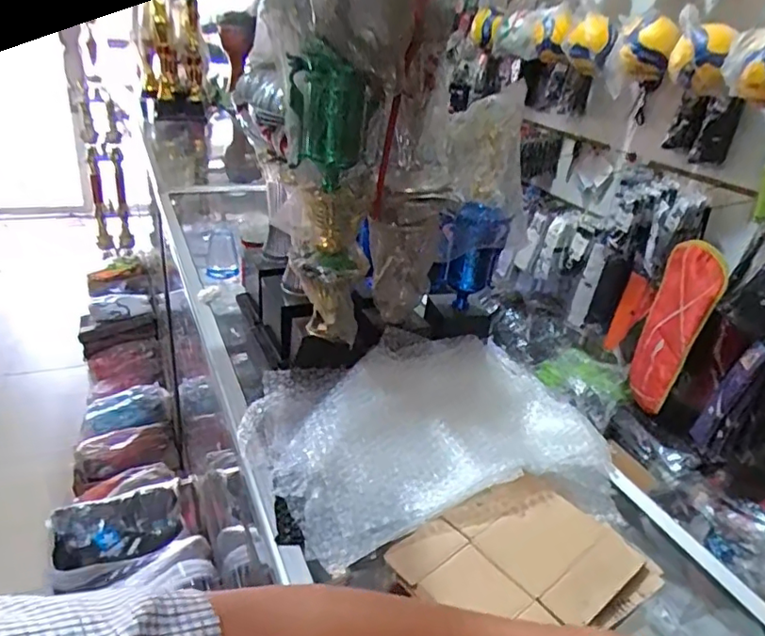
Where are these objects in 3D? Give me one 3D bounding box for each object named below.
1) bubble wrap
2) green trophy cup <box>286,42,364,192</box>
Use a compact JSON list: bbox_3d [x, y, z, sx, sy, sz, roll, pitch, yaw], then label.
[{"bbox_3d":[0.062,0.139,0.694,0.414,0.068,0.281,-7,30,-23],"label":"bubble wrap"},{"bbox_3d":[-0.065,-0.227,0.647,0.082,0.137,0.072,9,28,5],"label":"green trophy cup"}]

